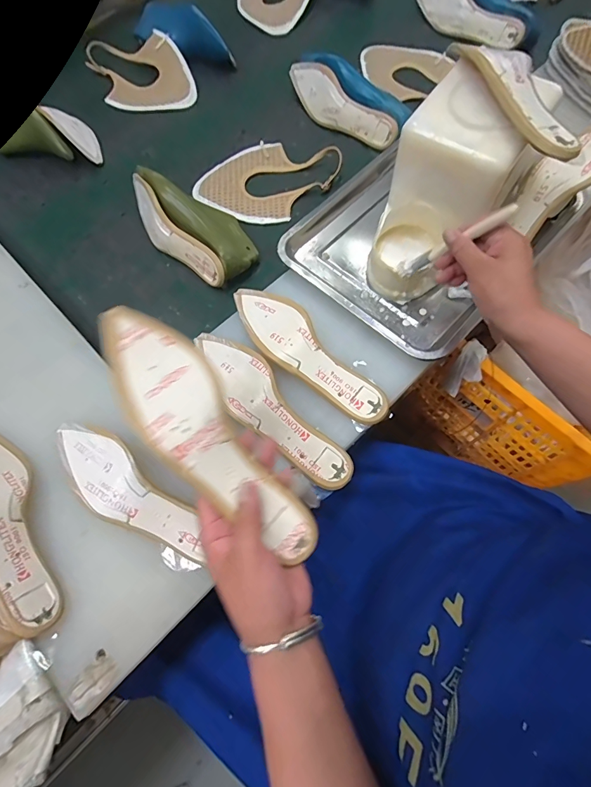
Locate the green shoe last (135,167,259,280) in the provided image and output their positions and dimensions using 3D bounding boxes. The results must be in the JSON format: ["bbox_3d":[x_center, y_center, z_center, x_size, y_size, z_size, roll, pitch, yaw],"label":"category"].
[{"bbox_3d":[-0.156,-0.292,0.645,0.091,0.067,0.261,-41,73,-12],"label":"green shoe last"}]

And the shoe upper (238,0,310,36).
[{"bbox_3d":[-0.048,-0.952,0.939,0.174,0.041,0.246,21,71,10],"label":"shoe upper"}]

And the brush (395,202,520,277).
[{"bbox_3d":[0.174,-0.168,0.446,0.021,0.145,0.026,28,69,-24],"label":"brush"}]

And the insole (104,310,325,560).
[{"bbox_3d":[-0.078,0.031,0.331,0.074,0.036,0.259,-39,87,-12],"label":"insole"}]

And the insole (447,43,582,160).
[{"bbox_3d":[0.240,-0.319,0.417,0.066,0.021,0.189,-24,70,-6],"label":"insole"}]

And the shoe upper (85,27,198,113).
[{"bbox_3d":[-0.327,-0.681,0.834,0.174,0.045,0.261,-26,70,-7],"label":"shoe upper"}]

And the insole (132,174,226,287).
[{"bbox_3d":[-0.202,-0.259,0.639,0.047,0.058,0.251,-39,72,-12],"label":"insole"}]

